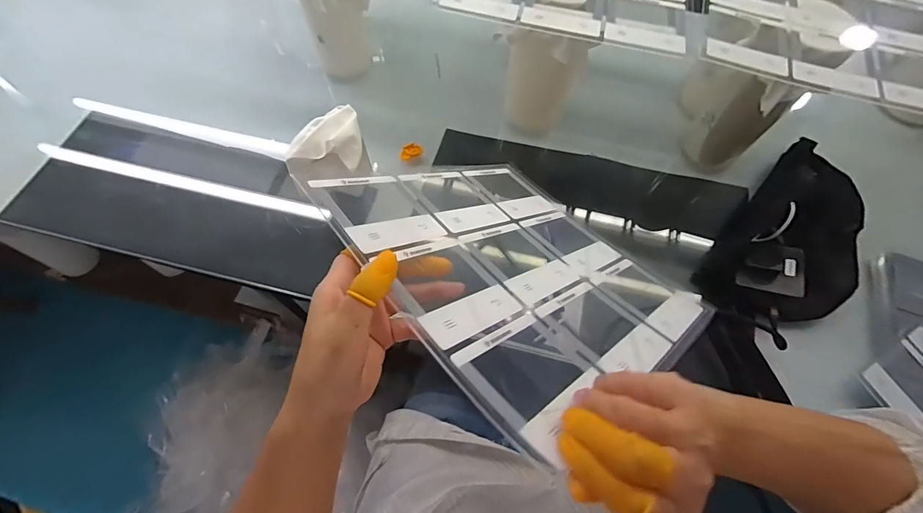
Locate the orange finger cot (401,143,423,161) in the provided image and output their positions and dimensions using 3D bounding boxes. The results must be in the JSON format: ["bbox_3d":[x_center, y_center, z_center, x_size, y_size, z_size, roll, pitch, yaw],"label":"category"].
[{"bbox_3d":[-0.078,-0.160,0.625,0.036,0.007,0.021,-28,70,-14],"label":"orange finger cot"}]

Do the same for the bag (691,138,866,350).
[{"bbox_3d":[0.479,-0.037,0.557,0.336,0.070,0.169,-40,74,-18],"label":"bag"}]

